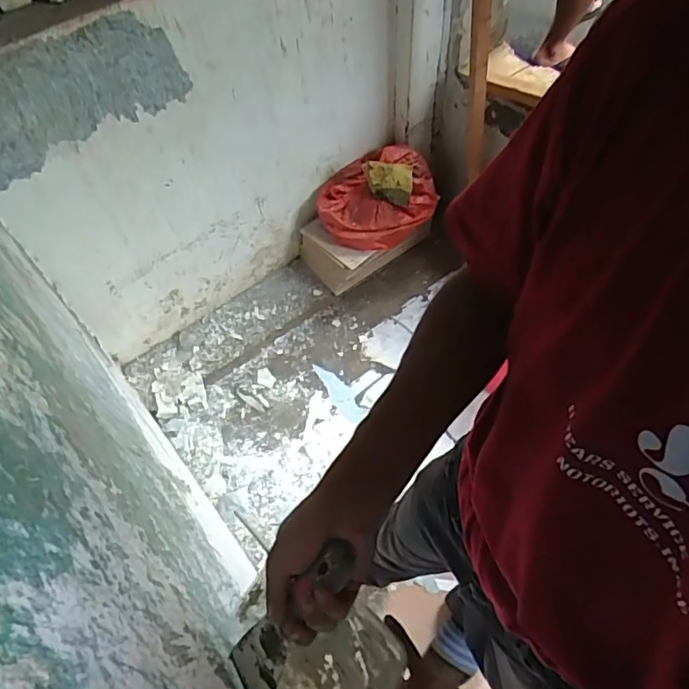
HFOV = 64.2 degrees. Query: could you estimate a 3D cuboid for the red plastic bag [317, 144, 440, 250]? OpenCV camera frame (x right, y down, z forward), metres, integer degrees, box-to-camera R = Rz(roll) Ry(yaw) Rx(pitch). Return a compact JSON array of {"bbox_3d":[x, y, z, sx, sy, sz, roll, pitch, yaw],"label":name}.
[{"bbox_3d":[0.099,-0.453,1.630,0.360,0.176,0.249,-26,61,-11],"label":"red plastic bag"}]

